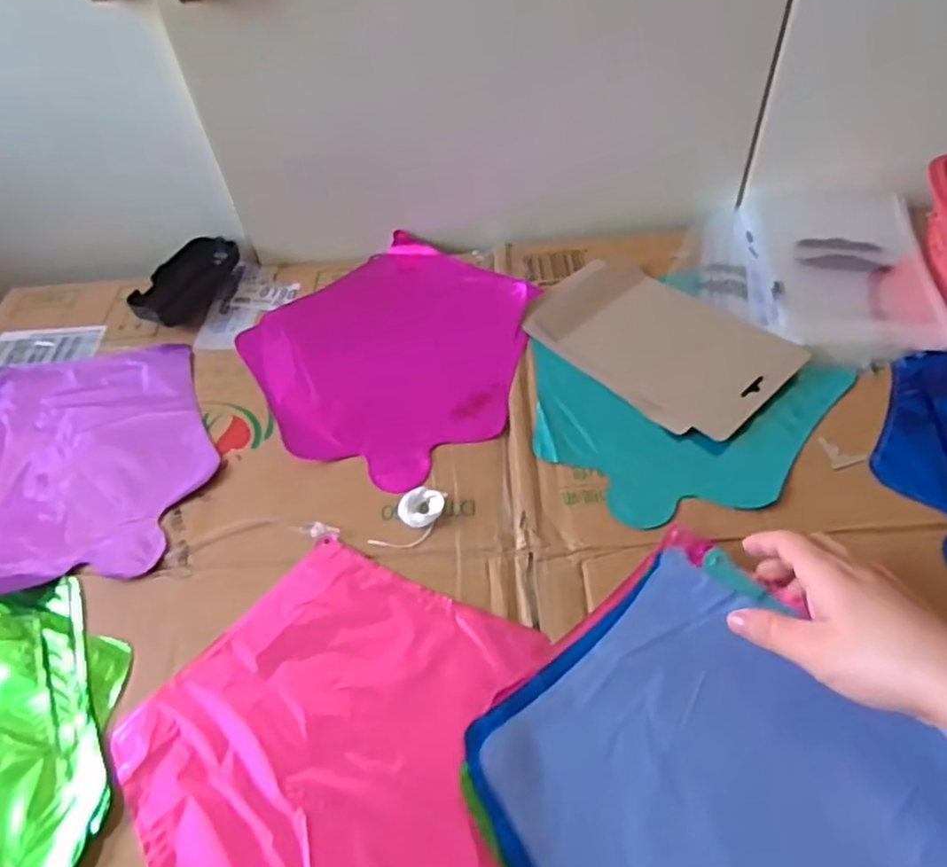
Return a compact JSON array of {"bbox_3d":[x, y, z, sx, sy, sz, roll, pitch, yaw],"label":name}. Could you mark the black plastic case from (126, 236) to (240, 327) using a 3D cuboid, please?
[{"bbox_3d":[-0.262,-0.138,0.628,0.056,0.026,0.106,9,52,12],"label":"black plastic case"}]

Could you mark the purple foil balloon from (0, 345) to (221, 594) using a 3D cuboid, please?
[{"bbox_3d":[-0.314,0.019,0.526,0.235,0.016,0.218,-7,51,0],"label":"purple foil balloon"}]

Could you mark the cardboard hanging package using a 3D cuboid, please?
[{"bbox_3d":[0.140,-0.076,0.545,0.121,0.012,0.198,-35,56,-22],"label":"cardboard hanging package"}]

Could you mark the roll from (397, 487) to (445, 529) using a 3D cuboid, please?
[{"bbox_3d":[-0.035,0.050,0.464,0.030,0.012,0.026,-28,54,-17],"label":"roll"}]

